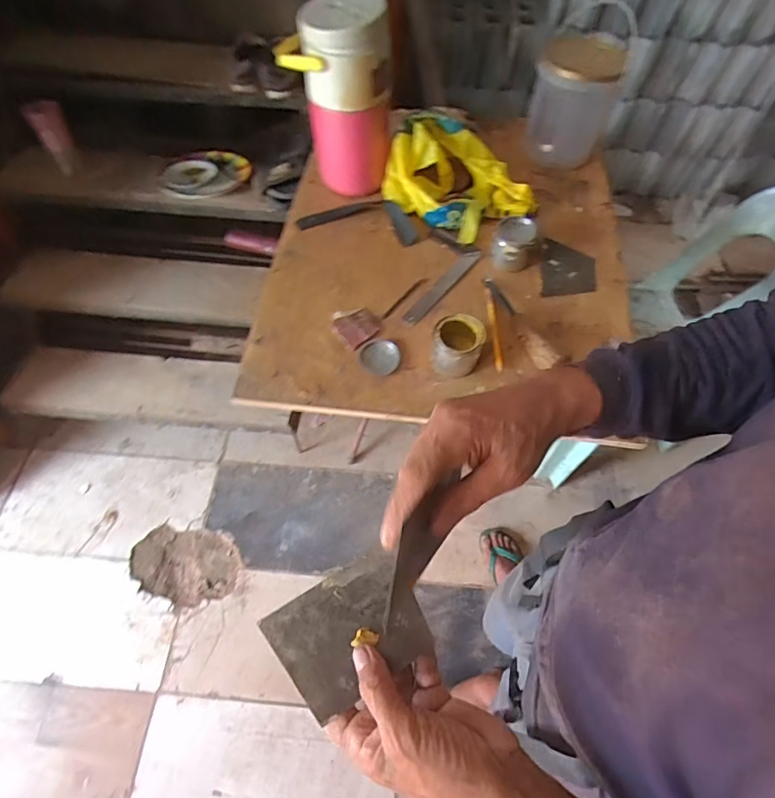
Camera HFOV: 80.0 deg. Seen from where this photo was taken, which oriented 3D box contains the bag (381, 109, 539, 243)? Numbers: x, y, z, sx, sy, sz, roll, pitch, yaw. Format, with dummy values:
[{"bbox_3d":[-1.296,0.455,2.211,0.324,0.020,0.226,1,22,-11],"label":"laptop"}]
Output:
[{"bbox_3d":[0.133,-0.413,0.850,0.216,0.130,0.226,-35,67,-18],"label":"bag"}]

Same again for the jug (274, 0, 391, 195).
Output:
[{"bbox_3d":[-0.077,-0.491,0.794,0.154,0.301,0.122,3,61,1],"label":"jug"}]

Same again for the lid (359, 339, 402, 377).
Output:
[{"bbox_3d":[-0.012,-0.065,0.720,0.061,0.013,0.057,0,61,-1],"label":"lid"}]

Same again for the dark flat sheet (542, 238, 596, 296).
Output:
[{"bbox_3d":[0.320,-0.229,0.813,0.092,0.010,0.133,11,62,5],"label":"dark flat sheet"}]

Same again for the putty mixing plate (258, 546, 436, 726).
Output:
[{"bbox_3d":[-0.030,0.184,0.369,0.114,0.008,0.088,-25,59,-15],"label":"putty mixing plate"}]

